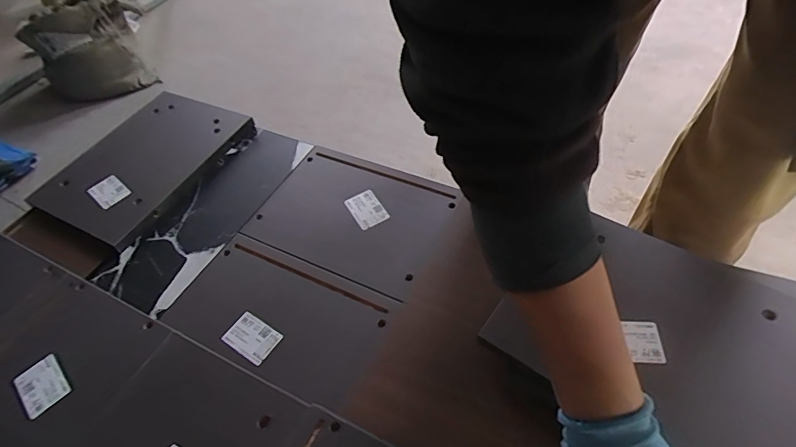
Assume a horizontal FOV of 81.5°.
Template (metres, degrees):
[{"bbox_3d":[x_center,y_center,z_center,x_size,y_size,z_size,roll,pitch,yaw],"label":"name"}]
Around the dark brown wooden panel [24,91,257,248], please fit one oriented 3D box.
[{"bbox_3d":[-0.383,-0.100,0.702,0.202,0.025,0.276,19,54,24],"label":"dark brown wooden panel"}]

